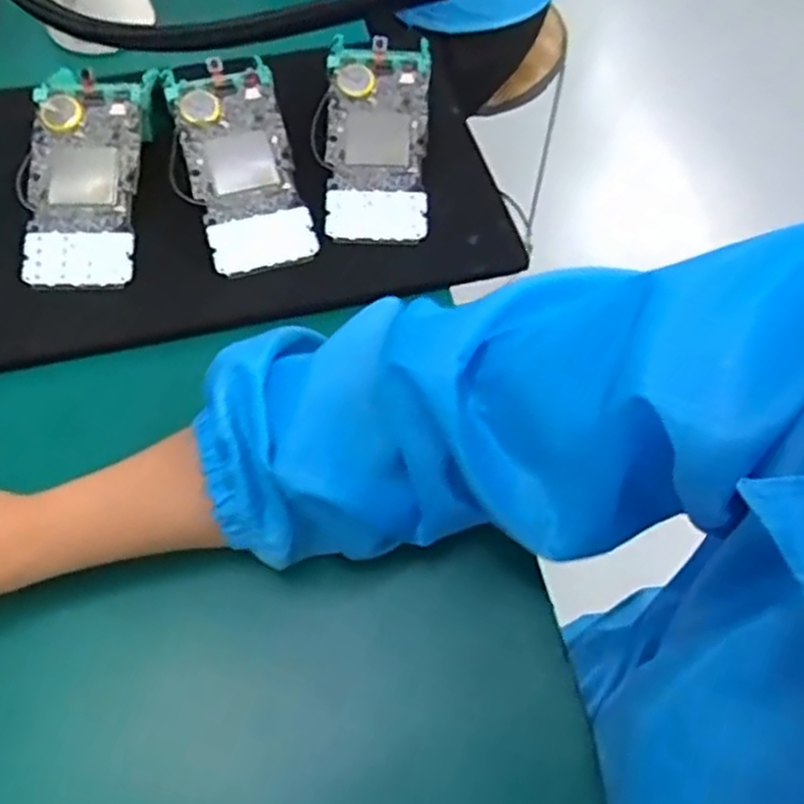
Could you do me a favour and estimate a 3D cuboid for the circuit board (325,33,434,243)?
[{"bbox_3d":[-0.015,-0.179,0.498,0.066,0.015,0.153,1,77,0],"label":"circuit board"}]

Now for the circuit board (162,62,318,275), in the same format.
[{"bbox_3d":[-0.105,-0.155,0.481,0.066,0.004,0.148,-15,81,-10],"label":"circuit board"}]

